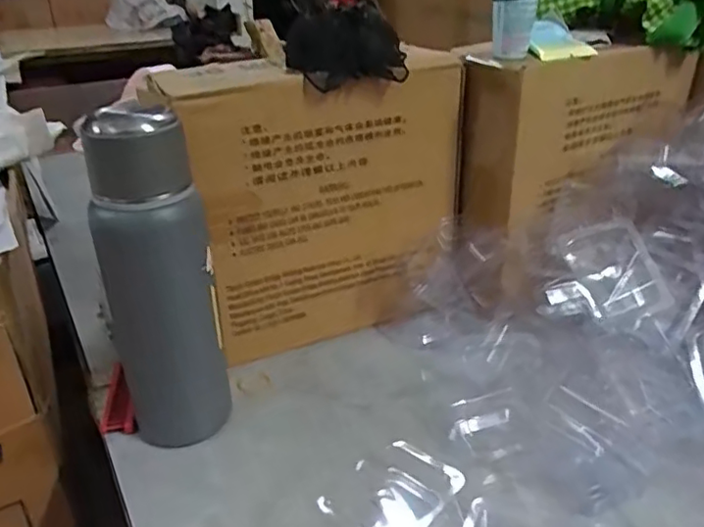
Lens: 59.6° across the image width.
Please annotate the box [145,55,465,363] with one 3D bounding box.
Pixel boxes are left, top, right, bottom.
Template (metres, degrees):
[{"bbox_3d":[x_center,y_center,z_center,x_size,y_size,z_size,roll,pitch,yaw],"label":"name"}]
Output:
[{"bbox_3d":[-0.041,-0.064,0.637,0.274,0.272,0.137,-12,30,-21],"label":"box"}]

